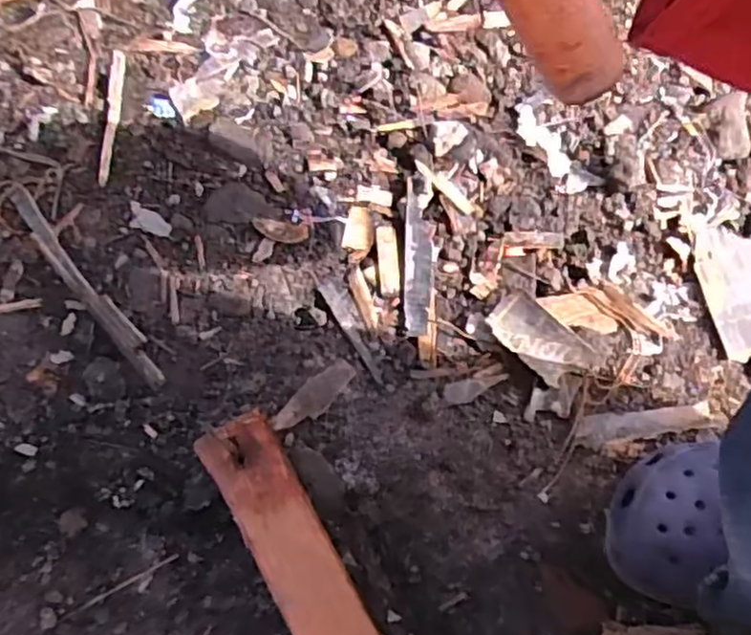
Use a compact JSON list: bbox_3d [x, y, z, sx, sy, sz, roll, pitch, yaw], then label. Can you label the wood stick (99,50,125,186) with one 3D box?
[{"bbox_3d":[-0.204,-0.157,0.539,0.011,0.006,0.119,-1,70,-3],"label":"wood stick"}]

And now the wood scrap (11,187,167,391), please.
[{"bbox_3d":[-0.201,-0.022,0.477,0.019,0.016,0.175,-39,76,-15],"label":"wood scrap"}]

